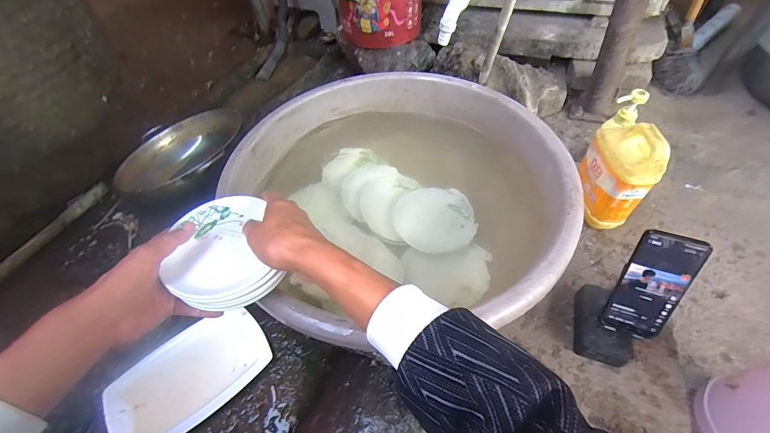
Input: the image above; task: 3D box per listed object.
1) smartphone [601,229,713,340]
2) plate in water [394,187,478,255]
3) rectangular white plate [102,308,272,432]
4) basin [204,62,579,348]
[{"bbox_3d":[0.369,0.099,0.480,0.076,0.164,0.007,15,27,18],"label":"smartphone"},{"bbox_3d":[0.094,0.007,0.650,0.147,0.015,0.122,12,75,-2],"label":"plate in water"},{"bbox_3d":[-0.402,0.326,0.711,0.310,0.031,0.198,-33,56,-24],"label":"rectangular white plate"},{"bbox_3d":[0.028,-0.034,0.618,0.509,0.179,0.533,-1,50,1],"label":"basin"}]

